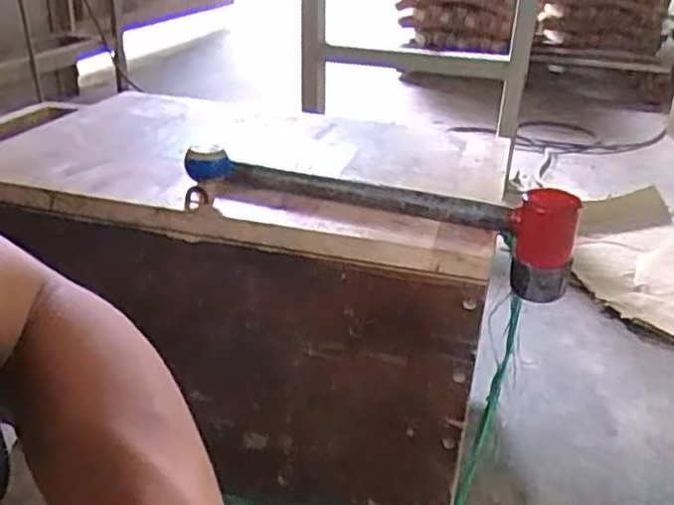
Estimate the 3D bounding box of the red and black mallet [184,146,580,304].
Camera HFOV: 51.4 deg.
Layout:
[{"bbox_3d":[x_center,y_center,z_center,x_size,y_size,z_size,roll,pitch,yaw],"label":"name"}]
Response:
[{"bbox_3d":[0.030,-0.032,0.583,0.320,0.078,0.053,11,27,15],"label":"red and black mallet"}]

